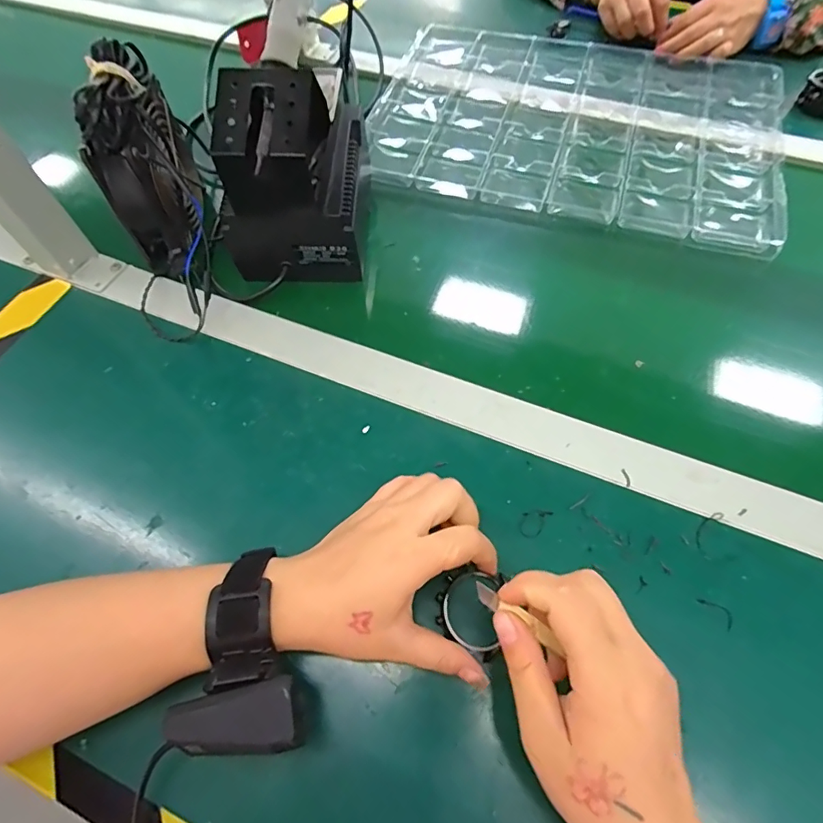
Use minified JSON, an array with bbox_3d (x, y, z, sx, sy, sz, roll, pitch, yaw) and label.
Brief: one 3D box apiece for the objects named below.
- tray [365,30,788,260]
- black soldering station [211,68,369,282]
[{"bbox_3d":[0.184,-0.333,0.547,0.434,0.027,0.296,15,62,10],"label":"tray"},{"bbox_3d":[-0.105,-0.219,0.418,0.116,0.154,0.154,1,61,2],"label":"black soldering station"}]

